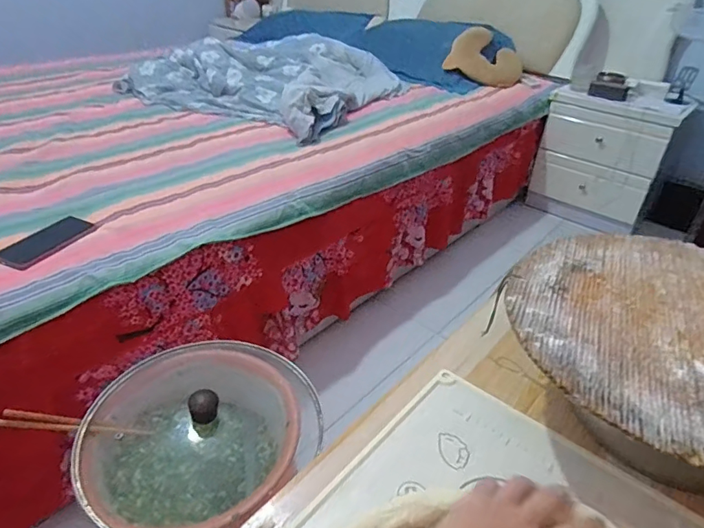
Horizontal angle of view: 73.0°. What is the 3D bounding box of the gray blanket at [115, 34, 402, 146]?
[{"bbox_3d":[-0.283,-0.700,1.695,0.781,0.136,0.724,20,40,24],"label":"gray blanket"}]

